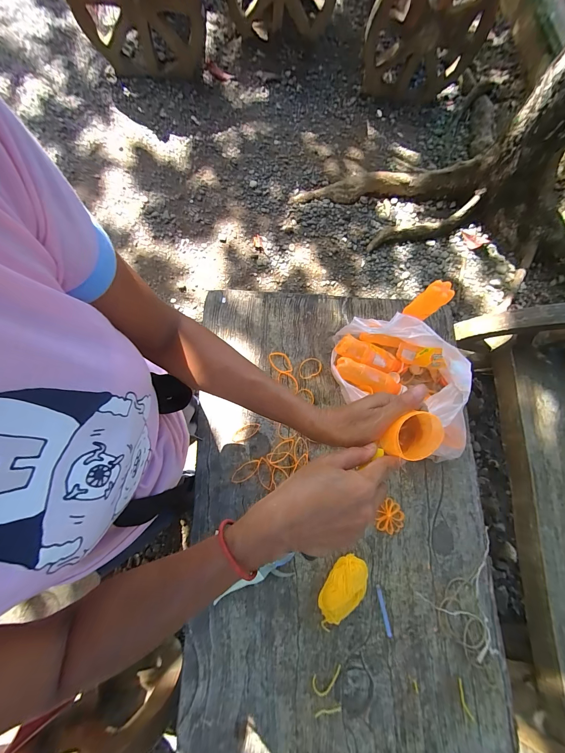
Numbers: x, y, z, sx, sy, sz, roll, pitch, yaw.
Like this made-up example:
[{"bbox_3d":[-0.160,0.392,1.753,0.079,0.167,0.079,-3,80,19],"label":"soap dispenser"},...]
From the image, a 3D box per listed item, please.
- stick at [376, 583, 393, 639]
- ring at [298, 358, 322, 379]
[{"bbox_3d":[0.196,0.452,0.557,0.010,0.004,0.089,-10,77,-7],"label":"stick"},{"bbox_3d":[0.062,-0.020,0.659,0.057,0.009,0.042,-20,79,-10],"label":"ring"}]

